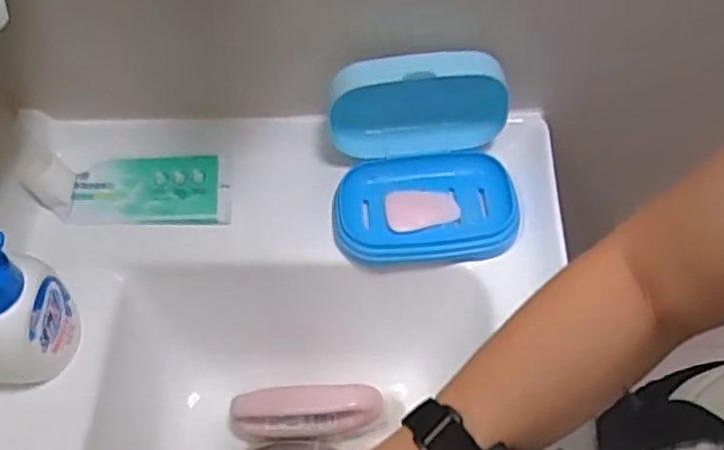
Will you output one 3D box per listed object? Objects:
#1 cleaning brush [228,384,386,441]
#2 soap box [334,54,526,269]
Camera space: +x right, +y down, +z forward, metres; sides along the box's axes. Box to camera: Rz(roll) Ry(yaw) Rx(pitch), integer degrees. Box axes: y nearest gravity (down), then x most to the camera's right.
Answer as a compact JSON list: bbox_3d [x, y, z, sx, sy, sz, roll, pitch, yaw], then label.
[{"bbox_3d":[-0.048,0.160,0.613,0.127,0.048,0.033,-1,56,3],"label":"cleaning brush"},{"bbox_3d":[0.049,-0.054,0.570,0.149,0.111,0.129,-2,56,2],"label":"soap box"}]

